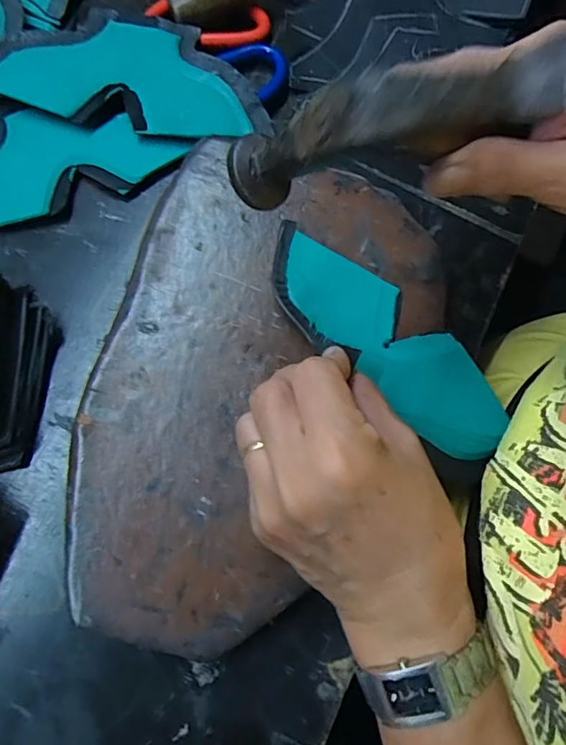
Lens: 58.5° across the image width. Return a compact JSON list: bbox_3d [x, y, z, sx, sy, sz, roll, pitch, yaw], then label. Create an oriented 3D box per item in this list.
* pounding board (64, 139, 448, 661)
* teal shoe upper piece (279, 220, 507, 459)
[{"bbox_3d":[-0.011,0.001,0.263,0.162,0.016,0.260,15,73,0],"label":"pounding board"},{"bbox_3d":[0.054,-0.018,0.269,0.155,0.014,0.054,43,78,3],"label":"teal shoe upper piece"}]

